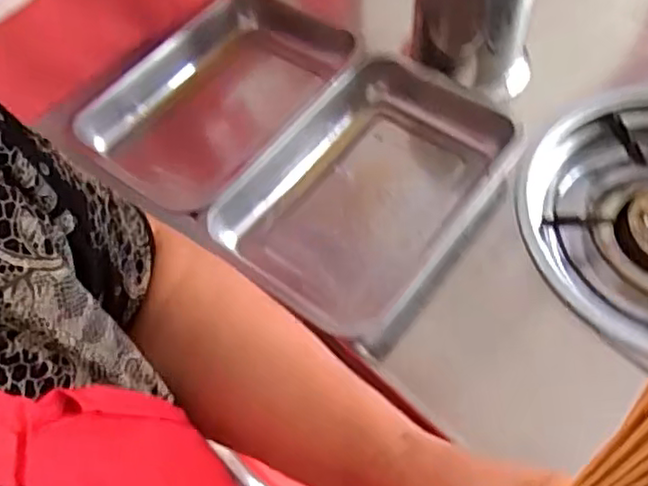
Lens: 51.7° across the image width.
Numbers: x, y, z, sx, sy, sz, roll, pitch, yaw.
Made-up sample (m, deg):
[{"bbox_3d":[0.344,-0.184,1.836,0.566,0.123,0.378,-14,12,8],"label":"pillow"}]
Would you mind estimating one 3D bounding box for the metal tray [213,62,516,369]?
[{"bbox_3d":[0.052,-0.058,0.730,0.222,0.069,0.316,33,66,22],"label":"metal tray"}]

